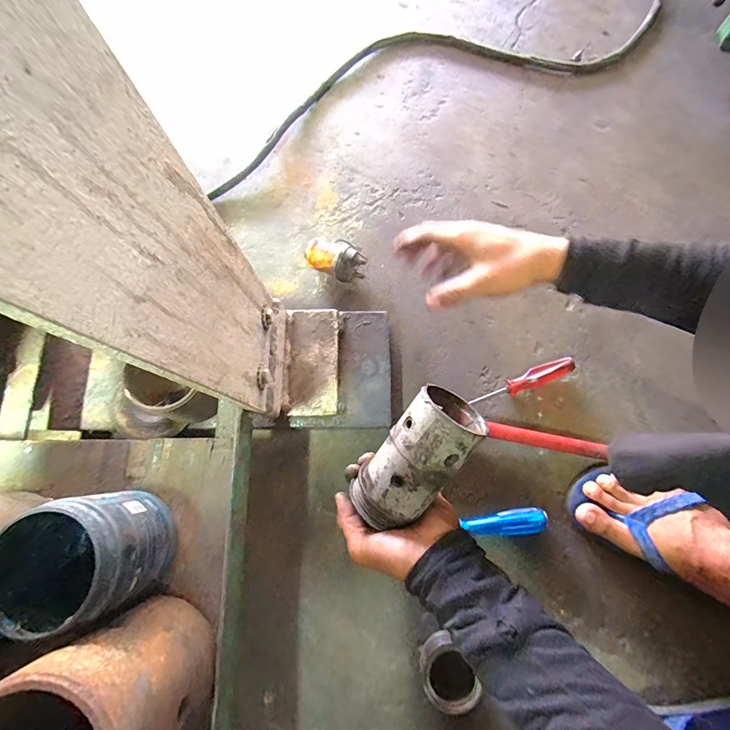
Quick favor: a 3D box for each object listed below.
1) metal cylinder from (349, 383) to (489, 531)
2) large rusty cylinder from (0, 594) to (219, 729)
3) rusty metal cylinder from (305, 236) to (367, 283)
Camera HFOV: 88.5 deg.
[{"bbox_3d":[0.043,0.085,0.335,0.062,0.061,0.130,39,99,10],"label":"metal cylinder"},{"bbox_3d":[-0.182,0.247,0.255,0.110,0.138,0.113,43,80,10],"label":"large rusty cylinder"},{"bbox_3d":[-0.041,-0.146,0.533,0.082,0.046,0.047,23,78,7],"label":"rusty metal cylinder"}]

